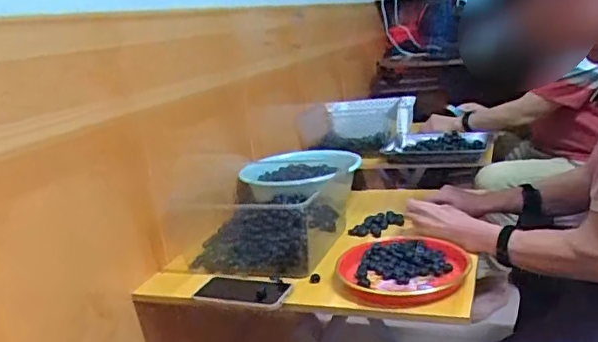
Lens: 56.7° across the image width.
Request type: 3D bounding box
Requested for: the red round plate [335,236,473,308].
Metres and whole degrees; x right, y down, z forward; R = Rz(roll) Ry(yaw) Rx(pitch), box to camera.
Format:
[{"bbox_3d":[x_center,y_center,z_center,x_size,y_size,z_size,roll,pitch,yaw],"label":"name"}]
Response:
[{"bbox_3d":[0.170,0.159,0.920,0.214,0.028,0.200,-6,16,2],"label":"red round plate"}]

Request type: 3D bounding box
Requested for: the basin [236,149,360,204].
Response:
[{"bbox_3d":[0.005,0.005,1.266,0.241,0.075,0.212,2,18,27],"label":"basin"}]

